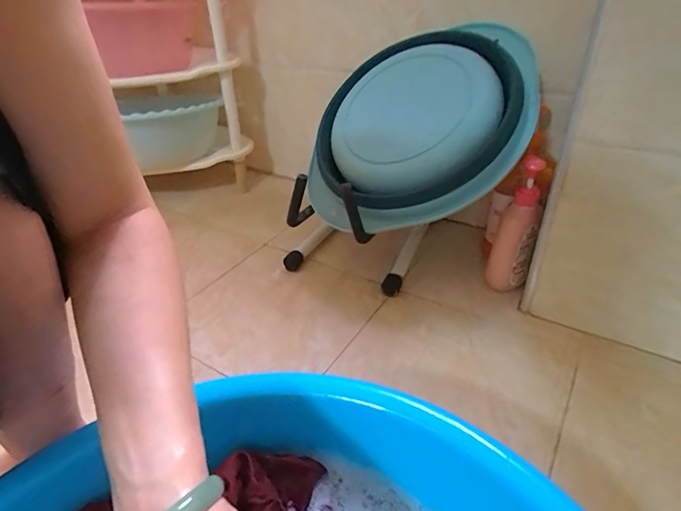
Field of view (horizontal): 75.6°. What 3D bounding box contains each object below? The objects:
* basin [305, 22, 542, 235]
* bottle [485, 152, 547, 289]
[{"bbox_3d":[0.109,-0.215,0.699,0.377,0.076,0.344,-14,67,25],"label":"basin"},{"bbox_3d":[0.286,-0.041,0.719,0.063,0.230,0.050,10,35,19],"label":"bottle"}]

